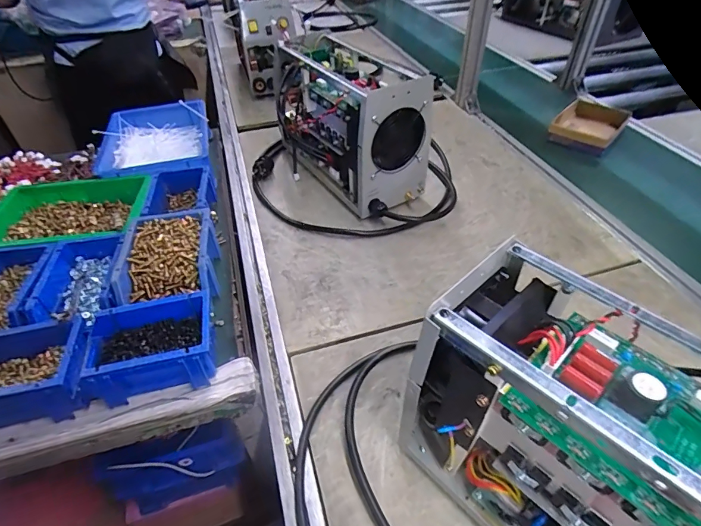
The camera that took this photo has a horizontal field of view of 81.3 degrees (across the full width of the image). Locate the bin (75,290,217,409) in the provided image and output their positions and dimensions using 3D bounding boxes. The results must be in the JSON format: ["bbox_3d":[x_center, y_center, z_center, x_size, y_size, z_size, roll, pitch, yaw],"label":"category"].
[{"bbox_3d":[-0.246,0.105,0.505,0.151,0.070,0.097,-11,45,-10],"label":"bin"}]

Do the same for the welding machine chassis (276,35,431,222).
[{"bbox_3d":[-0.012,-0.281,0.818,0.158,0.232,0.350,-24,48,-22],"label":"welding machine chassis"}]

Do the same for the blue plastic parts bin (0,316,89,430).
[{"bbox_3d":[-0.392,0.134,0.479,0.157,0.069,0.097,-12,45,-10],"label":"blue plastic parts bin"}]

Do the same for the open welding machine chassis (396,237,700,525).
[{"bbox_3d":[0.218,0.183,0.329,0.152,0.237,0.348,-32,52,-28],"label":"open welding machine chassis"}]

